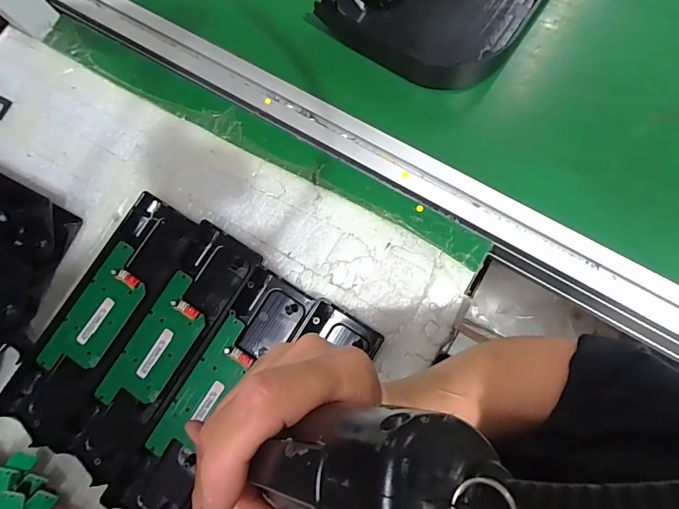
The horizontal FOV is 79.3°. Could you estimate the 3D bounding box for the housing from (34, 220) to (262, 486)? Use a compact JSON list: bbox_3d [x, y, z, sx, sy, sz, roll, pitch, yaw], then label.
[{"bbox_3d":[-0.171,0.088,0.384,0.073,0.030,0.245,33,86,10],"label":"housing"}]

